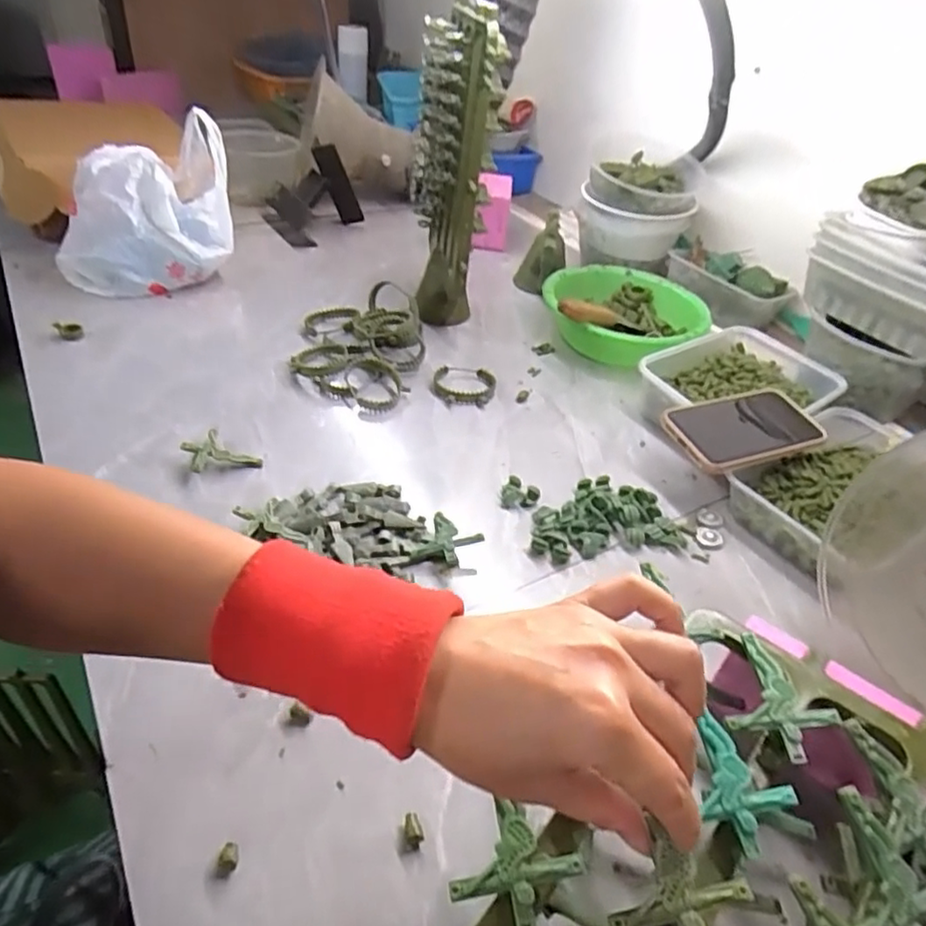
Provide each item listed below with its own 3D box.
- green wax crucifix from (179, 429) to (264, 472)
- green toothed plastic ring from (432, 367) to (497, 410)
[{"bbox_3d":[-0.214,-0.008,0.575,0.068,0.018,0.039,12,37,-16],"label":"green wax crucifix"},{"bbox_3d":[0.002,-0.084,0.707,0.067,0.009,0.067,4,39,-4],"label":"green toothed plastic ring"}]

